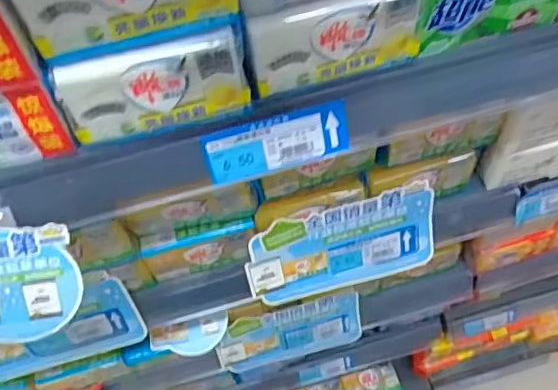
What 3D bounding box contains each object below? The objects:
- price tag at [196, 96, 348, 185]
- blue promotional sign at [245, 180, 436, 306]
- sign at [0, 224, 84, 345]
[{"bbox_3d":[-0.001,-0.036,0.389,0.099,0.038,0.004,-15,30,-4],"label":"price tag"},{"bbox_3d":[0.066,0.057,0.576,0.195,0.124,0.007,-14,42,-6],"label":"blue promotional sign"},{"bbox_3d":[-0.181,0.062,0.368,0.096,0.087,0.006,-4,27,-14],"label":"sign"}]

